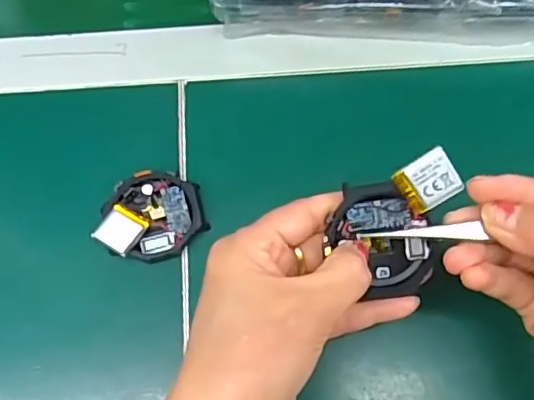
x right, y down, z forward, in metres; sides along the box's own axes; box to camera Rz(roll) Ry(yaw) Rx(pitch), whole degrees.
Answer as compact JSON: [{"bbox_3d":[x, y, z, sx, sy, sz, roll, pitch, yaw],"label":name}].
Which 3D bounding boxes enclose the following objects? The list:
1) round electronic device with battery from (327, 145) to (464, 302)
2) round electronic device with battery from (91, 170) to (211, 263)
[{"bbox_3d":[0.060,0.013,0.250,0.057,0.009,0.054,-23,106,15],"label":"round electronic device with battery"},{"bbox_3d":[-0.060,0.009,0.309,0.051,0.019,0.051,0,69,0],"label":"round electronic device with battery"}]

